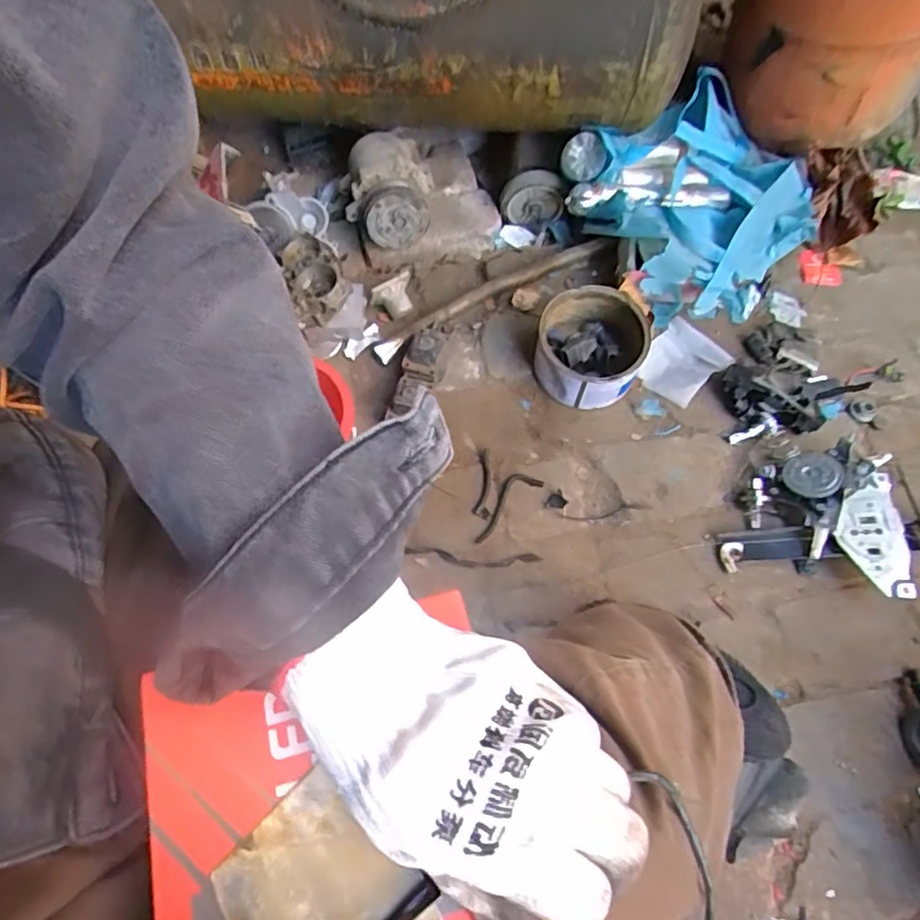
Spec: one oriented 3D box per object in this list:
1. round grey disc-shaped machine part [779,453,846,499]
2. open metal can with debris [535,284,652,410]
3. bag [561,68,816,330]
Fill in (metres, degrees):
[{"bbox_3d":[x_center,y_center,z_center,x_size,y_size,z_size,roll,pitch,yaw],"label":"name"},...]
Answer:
[{"bbox_3d":[0.475,0.023,0.825,0.069,0.020,0.069,-11,60,20],"label":"round grey disc-shaped machine part"},{"bbox_3d":[0.192,-0.162,0.911,0.154,0.088,0.161,15,67,9],"label":"open metal can with debris"},{"bbox_3d":[0.385,-0.421,0.986,0.346,0.149,0.333,-39,70,-15],"label":"bag"}]

